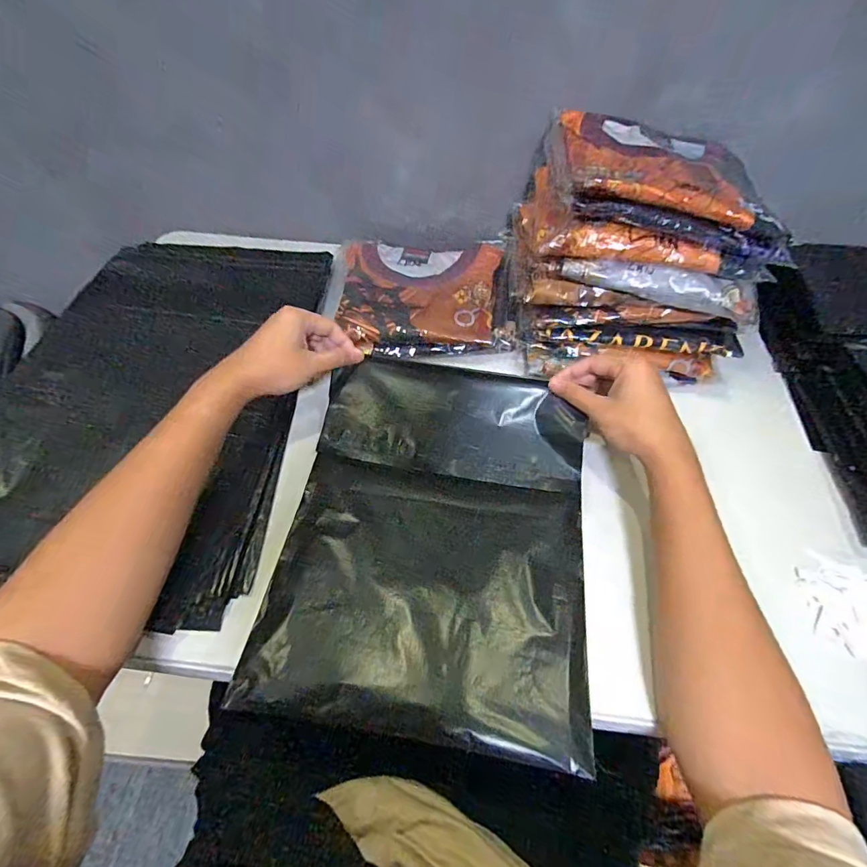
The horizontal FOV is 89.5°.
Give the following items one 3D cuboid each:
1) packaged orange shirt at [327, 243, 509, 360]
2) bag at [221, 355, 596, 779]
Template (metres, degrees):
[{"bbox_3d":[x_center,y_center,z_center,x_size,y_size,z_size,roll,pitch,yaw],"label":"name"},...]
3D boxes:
[{"bbox_3d":[-0.030,-0.190,0.592,0.228,0.030,0.214,0,56,0],"label":"packaged orange shirt"},{"bbox_3d":[0.004,0.083,0.421,0.275,0.028,0.346,8,60,4],"label":"bag"}]

